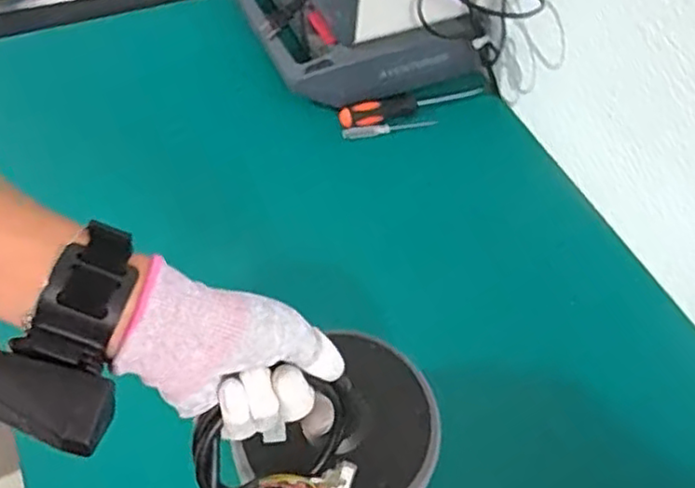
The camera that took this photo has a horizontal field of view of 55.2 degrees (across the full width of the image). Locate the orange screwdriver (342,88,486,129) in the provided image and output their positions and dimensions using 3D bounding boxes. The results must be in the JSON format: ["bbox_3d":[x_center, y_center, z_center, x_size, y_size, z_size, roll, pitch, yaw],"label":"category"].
[{"bbox_3d":[0.075,-0.166,0.773,0.183,0.026,0.024,-20,58,-19],"label":"orange screwdriver"}]

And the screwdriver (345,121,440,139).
[{"bbox_3d":[0.050,-0.132,0.760,0.113,0.016,0.010,-11,56,-14],"label":"screwdriver"}]

